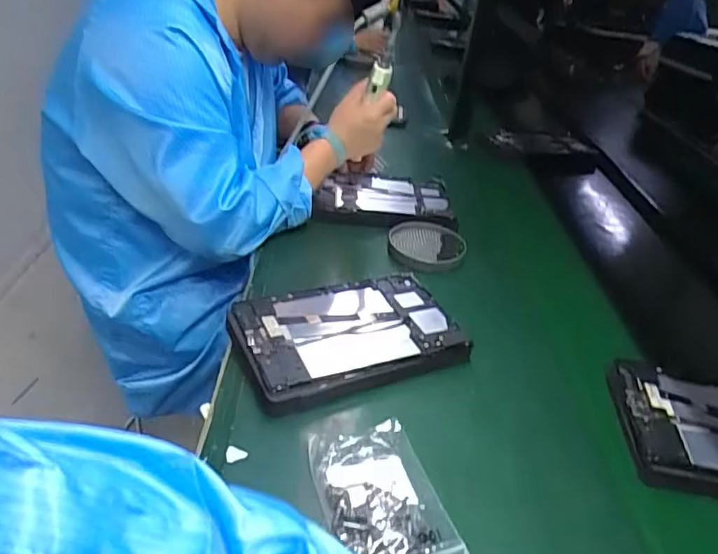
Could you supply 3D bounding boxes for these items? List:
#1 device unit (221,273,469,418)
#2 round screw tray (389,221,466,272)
[{"bbox_3d":[-0.011,0.064,0.639,0.243,0.030,0.157,-9,37,-25],"label":"device unit"},{"bbox_3d":[0.101,-0.048,0.844,0.109,0.030,0.108,6,33,-4],"label":"round screw tray"}]

